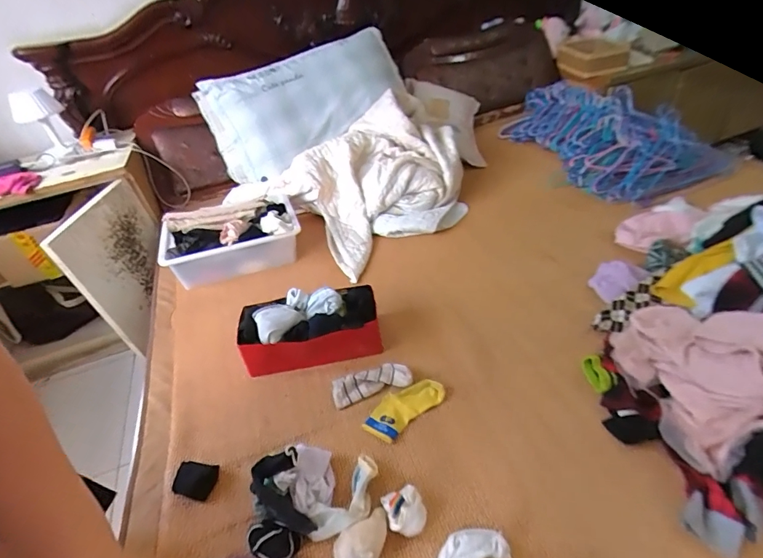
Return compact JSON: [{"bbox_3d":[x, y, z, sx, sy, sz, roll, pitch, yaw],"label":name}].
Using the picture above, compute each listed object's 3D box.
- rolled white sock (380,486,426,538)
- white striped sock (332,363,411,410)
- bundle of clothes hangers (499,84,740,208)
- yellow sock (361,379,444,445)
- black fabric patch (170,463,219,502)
[{"bbox_3d":[0.035,0.341,0.598,0.053,0.033,0.064,-22,39,-15],"label":"rolled white sock"},{"bbox_3d":[-0.019,0.201,0.796,0.151,0.022,0.063,-14,38,-6],"label":"white striped sock"},{"bbox_3d":[0.702,-0.504,1.411,0.400,0.186,0.756,-23,41,-18],"label":"bundle of clothes hangers"},{"bbox_3d":[0.041,0.233,0.752,0.154,0.013,0.070,-31,42,-26],"label":"yellow sock"},{"bbox_3d":[-0.307,0.334,0.680,0.065,0.023,0.050,1,40,11],"label":"black fabric patch"}]

